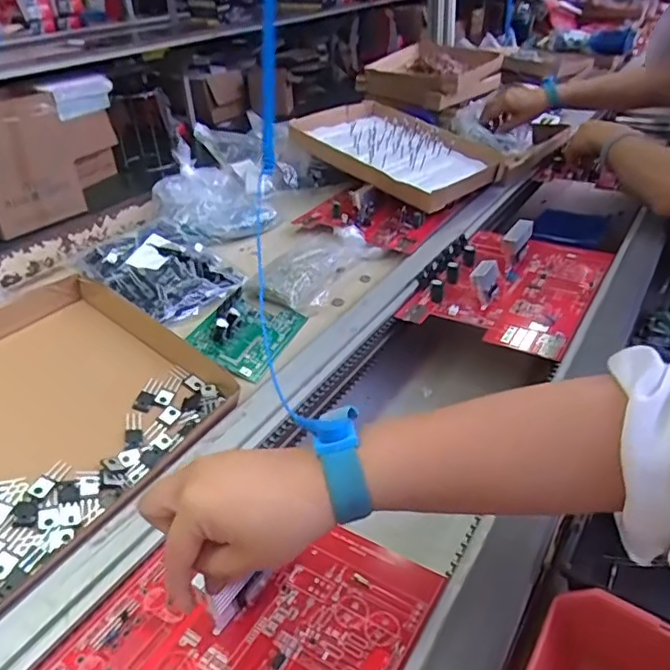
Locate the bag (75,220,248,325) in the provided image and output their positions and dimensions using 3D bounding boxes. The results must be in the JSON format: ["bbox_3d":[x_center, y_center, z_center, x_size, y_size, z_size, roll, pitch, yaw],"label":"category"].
[{"bbox_3d":[-0.228,-0.087,0.757,0.178,0.058,0.146,21,42,36],"label":"bag"}]

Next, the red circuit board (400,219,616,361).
[{"bbox_3d":[0.227,-0.082,0.739,0.198,0.042,0.278,16,38,30],"label":"red circuit board"}]

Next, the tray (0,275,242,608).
[{"bbox_3d":[-0.271,0.078,0.507,0.245,0.058,0.316,34,44,15],"label":"tray"}]

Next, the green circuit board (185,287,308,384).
[{"bbox_3d":[-0.097,-0.010,0.668,0.091,0.033,0.129,30,43,6],"label":"green circuit board"}]

